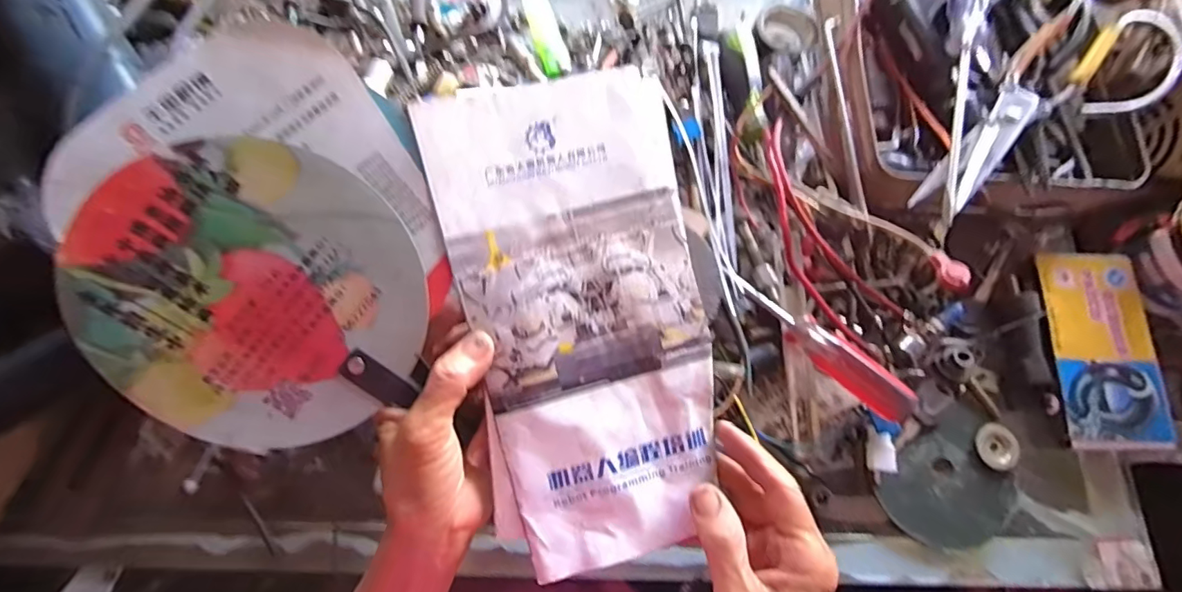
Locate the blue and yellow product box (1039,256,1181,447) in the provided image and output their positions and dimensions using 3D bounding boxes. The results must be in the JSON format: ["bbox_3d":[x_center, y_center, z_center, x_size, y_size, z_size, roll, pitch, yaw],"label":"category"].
[{"bbox_3d":[0.368,0.036,0.377,0.070,0.012,0.142,2,74,-2],"label":"blue and yellow product box"}]

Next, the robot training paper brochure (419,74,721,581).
[{"bbox_3d":[-0.003,0.014,0.292,0.133,0.010,0.263,-10,91,-6],"label":"robot training paper brochure"}]

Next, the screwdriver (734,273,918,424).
[{"bbox_3d":[0.158,0.033,0.358,0.140,0.021,0.021,39,78,10],"label":"screwdriver"}]

